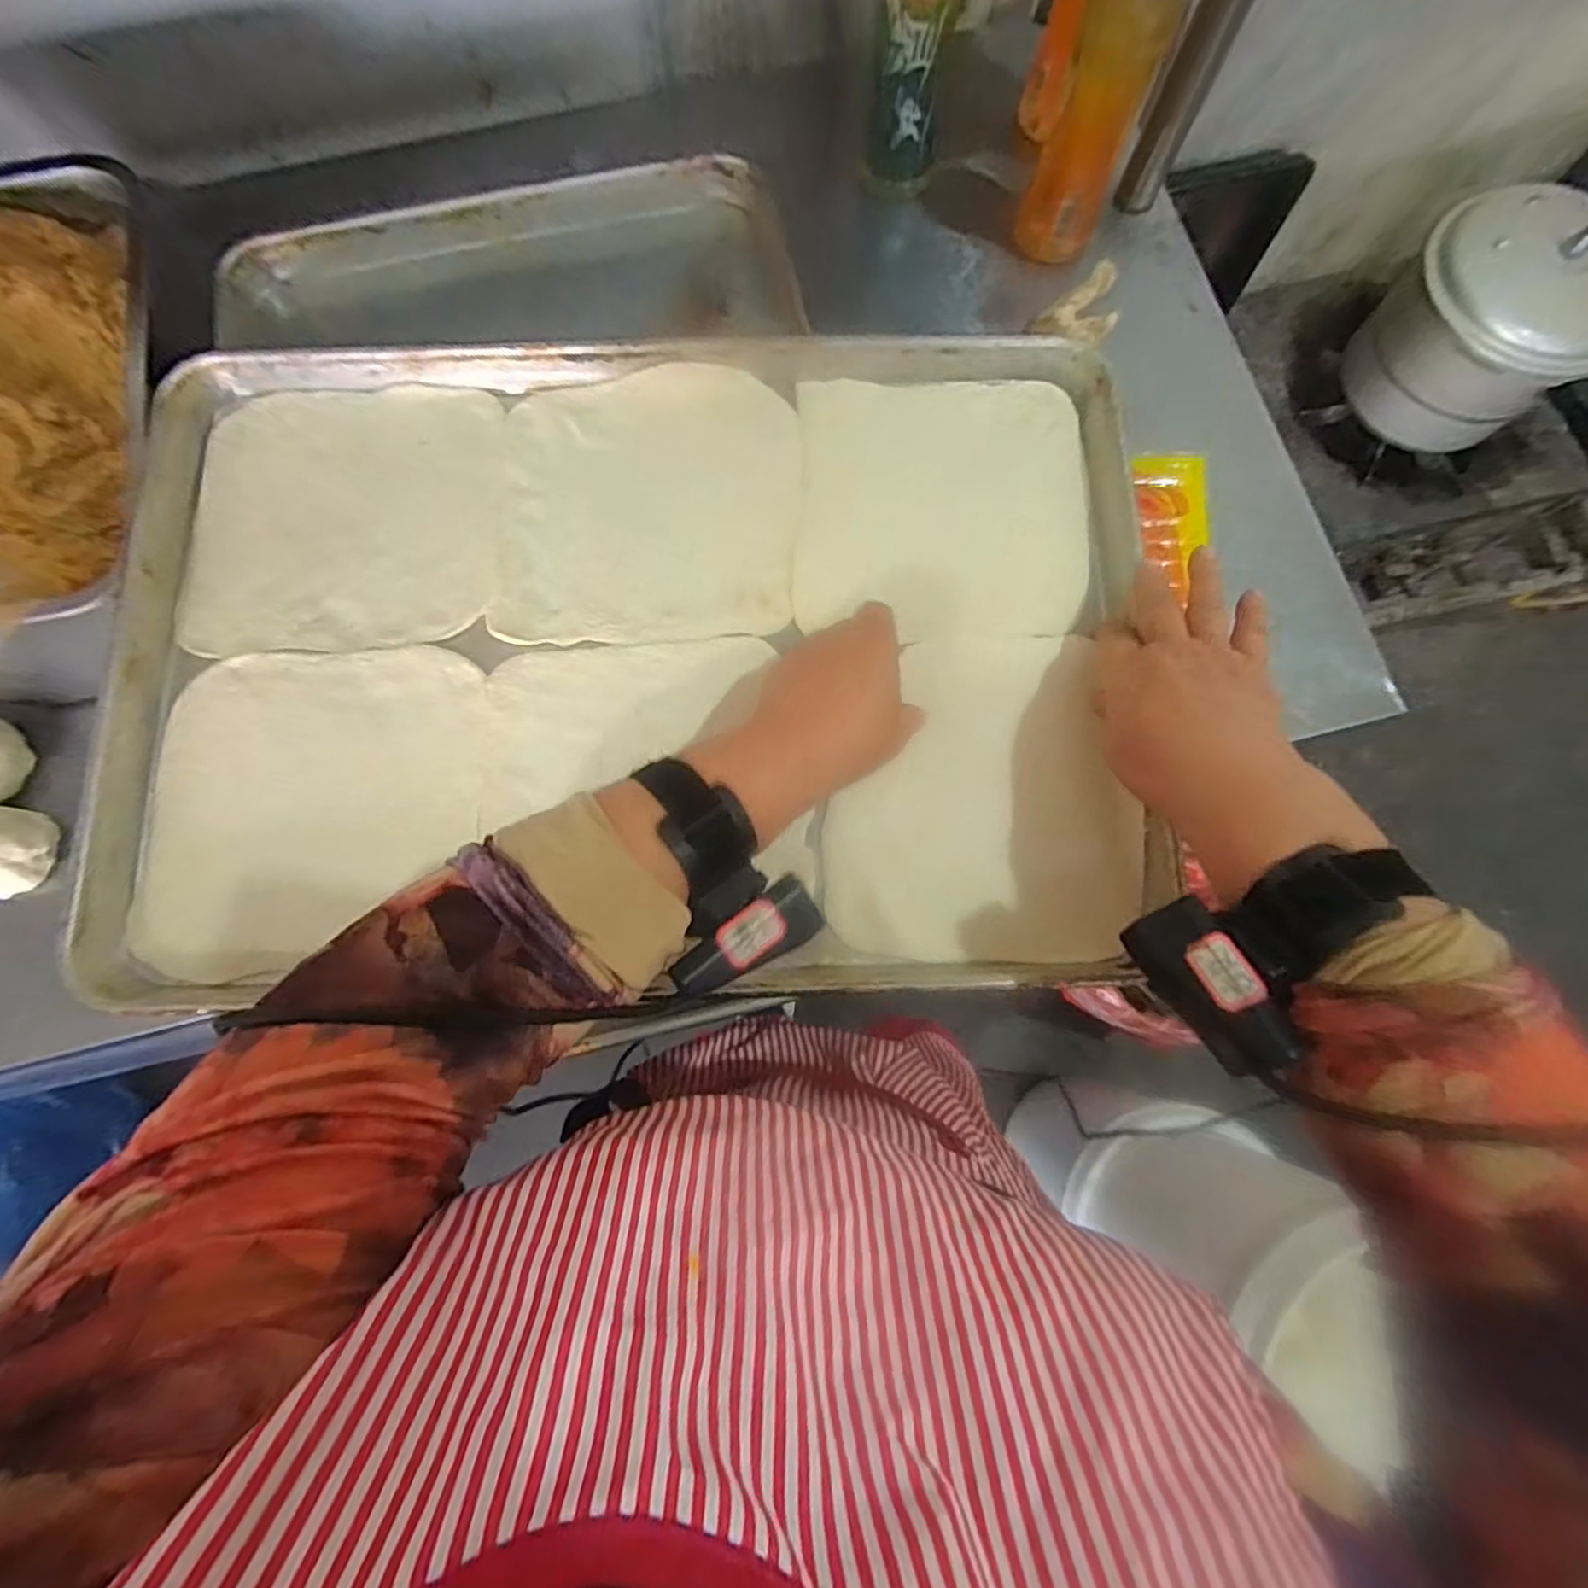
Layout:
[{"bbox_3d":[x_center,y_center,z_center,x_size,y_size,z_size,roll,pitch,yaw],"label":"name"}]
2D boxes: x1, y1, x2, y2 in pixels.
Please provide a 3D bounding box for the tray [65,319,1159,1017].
[{"bbox_3d":[-0.094,-0.090,0.409,0.591,0.033,0.399,-2,77,-1],"label":"tray"}]

